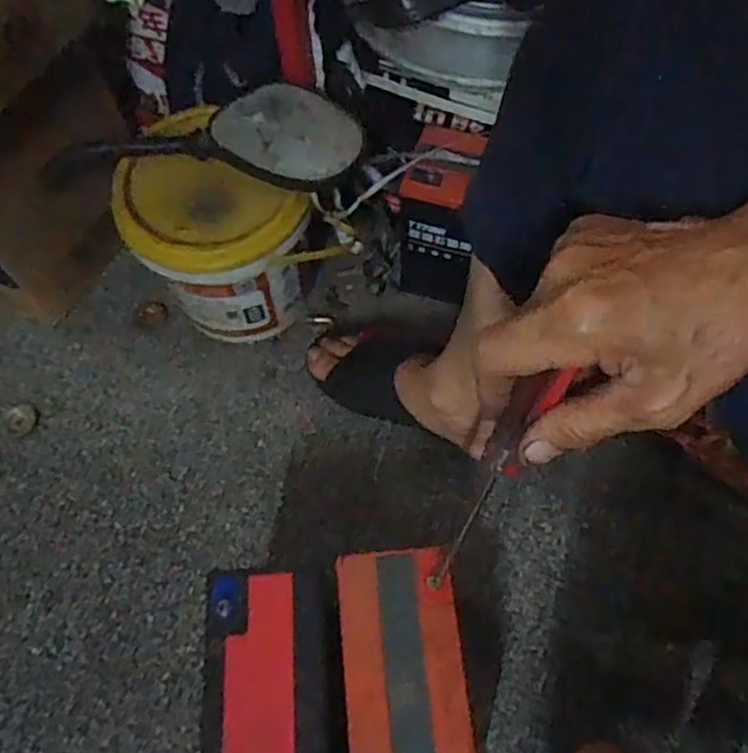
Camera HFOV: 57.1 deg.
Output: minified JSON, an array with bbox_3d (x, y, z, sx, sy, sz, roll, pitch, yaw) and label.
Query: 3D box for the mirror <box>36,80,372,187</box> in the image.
[{"bbox_3d":[-0.144,-0.202,0.592,0.271,0.055,0.081,3,62,3],"label":"mirror"}]

